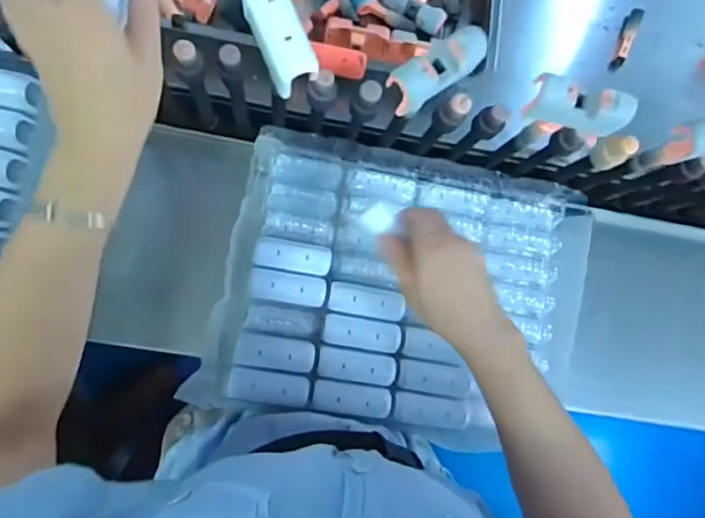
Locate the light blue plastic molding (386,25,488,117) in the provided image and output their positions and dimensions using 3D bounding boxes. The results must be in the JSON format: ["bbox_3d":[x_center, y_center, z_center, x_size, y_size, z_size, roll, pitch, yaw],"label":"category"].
[{"bbox_3d":[0.060,-0.138,0.398,0.075,0.032,0.030,-37,88,-10],"label":"light blue plastic molding"}]

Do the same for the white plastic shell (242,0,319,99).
[{"bbox_3d":[-0.052,-0.157,0.380,0.033,0.027,0.077,-22,85,-9],"label":"white plastic shell"}]

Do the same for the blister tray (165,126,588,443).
[{"bbox_3d":[0.061,0.031,0.565,0.369,0.051,0.284,11,81,-5],"label":"blister tray"}]

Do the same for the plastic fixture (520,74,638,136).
[{"bbox_3d":[0.169,-0.113,0.408,0.073,0.030,0.025,15,81,-4],"label":"plastic fixture"}]

